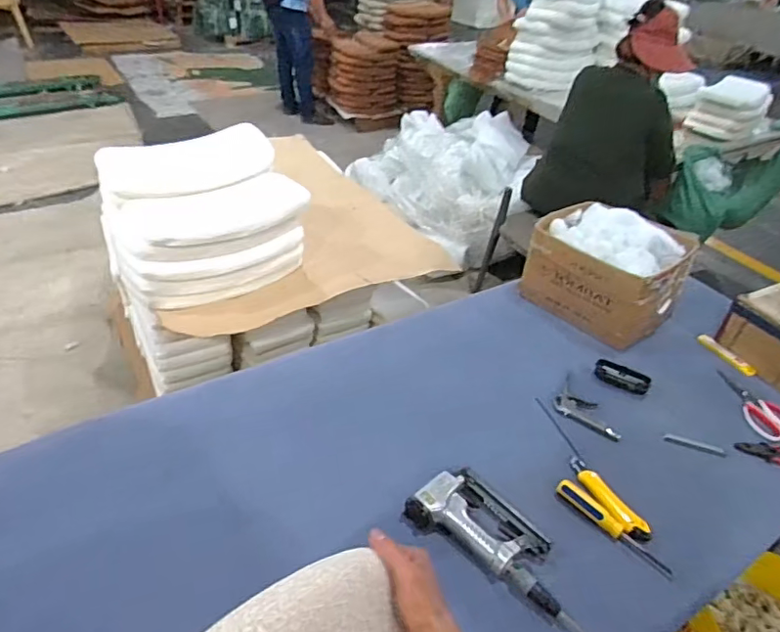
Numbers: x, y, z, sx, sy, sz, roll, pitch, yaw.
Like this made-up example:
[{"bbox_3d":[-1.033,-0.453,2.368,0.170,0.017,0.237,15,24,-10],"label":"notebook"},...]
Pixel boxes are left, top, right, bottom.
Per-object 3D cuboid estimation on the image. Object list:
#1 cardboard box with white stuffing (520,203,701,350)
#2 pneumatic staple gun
[{"bbox_3d":[0.516,-0.114,1.306,0.238,0.221,0.307,-21,44,-30],"label":"cardboard box with white stuffing"},{"bbox_3d":[0.159,0.337,0.850,0.257,0.053,0.131,29,43,28],"label":"pneumatic staple gun"}]

